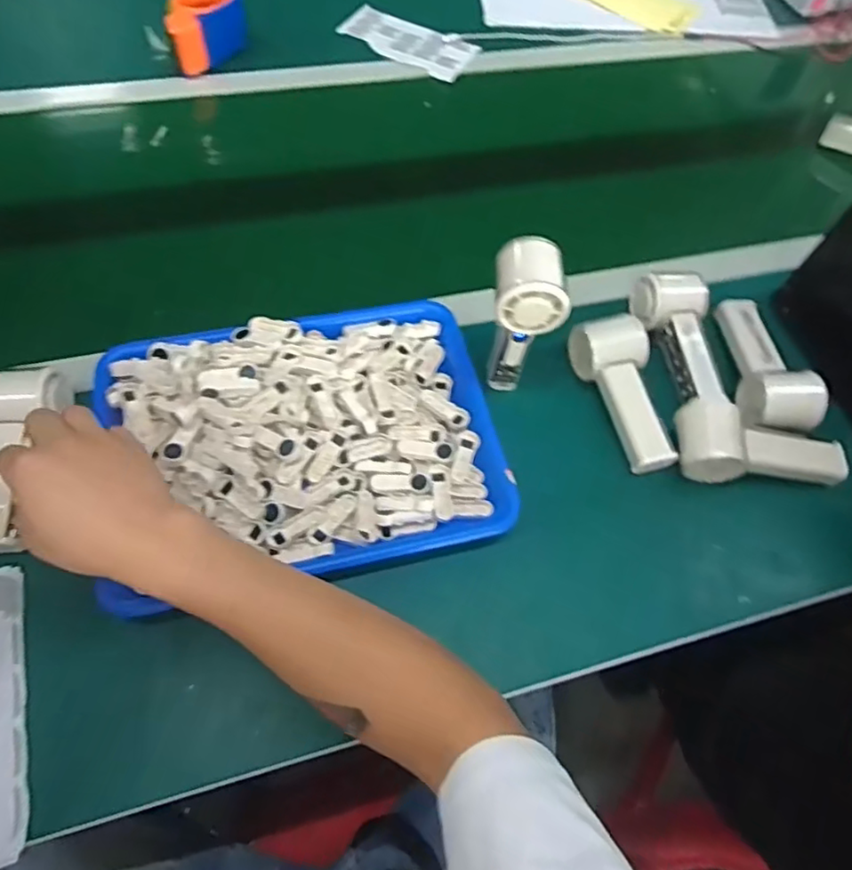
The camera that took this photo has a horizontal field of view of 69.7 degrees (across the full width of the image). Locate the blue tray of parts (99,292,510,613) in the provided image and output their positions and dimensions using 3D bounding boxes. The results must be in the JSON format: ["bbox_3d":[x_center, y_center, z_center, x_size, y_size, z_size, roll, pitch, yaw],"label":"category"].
[{"bbox_3d":[-0.106,-0.004,0.534,0.327,0.054,0.249,-11,61,-11],"label":"blue tray of parts"}]

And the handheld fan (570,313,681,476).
[{"bbox_3d":[0.193,-0.039,0.584,0.065,0.040,0.153,-14,75,-11],"label":"handheld fan"}]

